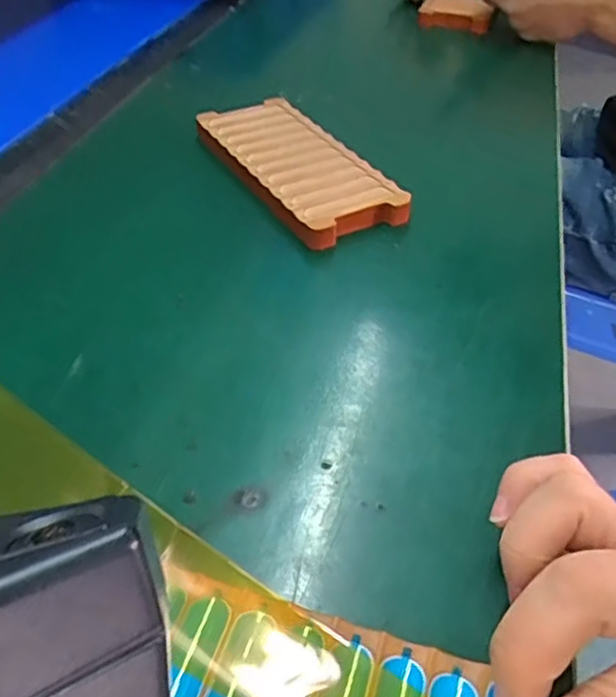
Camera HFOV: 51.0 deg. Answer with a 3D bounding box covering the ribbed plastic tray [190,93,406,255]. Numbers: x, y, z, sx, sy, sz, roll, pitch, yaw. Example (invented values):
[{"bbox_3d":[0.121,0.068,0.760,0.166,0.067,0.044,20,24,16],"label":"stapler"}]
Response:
[{"bbox_3d":[-0.009,-0.123,0.438,0.076,0.019,0.170,-21,48,-22],"label":"ribbed plastic tray"}]

